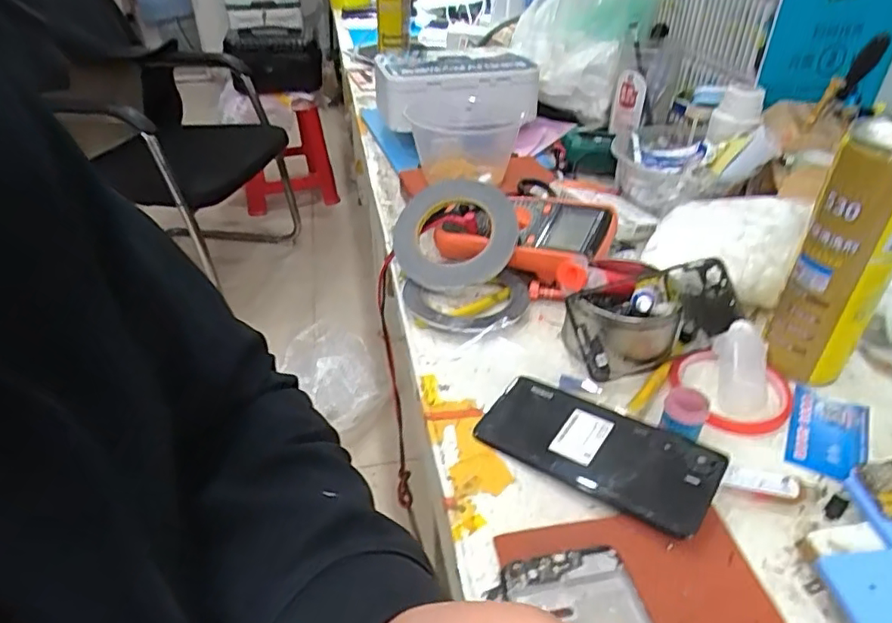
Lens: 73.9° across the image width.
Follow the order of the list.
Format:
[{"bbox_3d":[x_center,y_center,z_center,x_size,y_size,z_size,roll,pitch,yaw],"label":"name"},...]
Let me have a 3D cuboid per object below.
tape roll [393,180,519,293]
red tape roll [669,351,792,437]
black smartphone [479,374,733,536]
[{"bbox_3d":[0.009,-0.079,0.598,0.123,0.017,0.122,-5,66,12],"label":"tape roll"},{"bbox_3d":[0.234,0.063,0.477,0.091,0.011,0.087,-3,37,2],"label":"red tape roll"},{"bbox_3d":[0.103,0.095,0.420,0.164,0.009,0.072,17,48,34],"label":"black smartphone"}]

